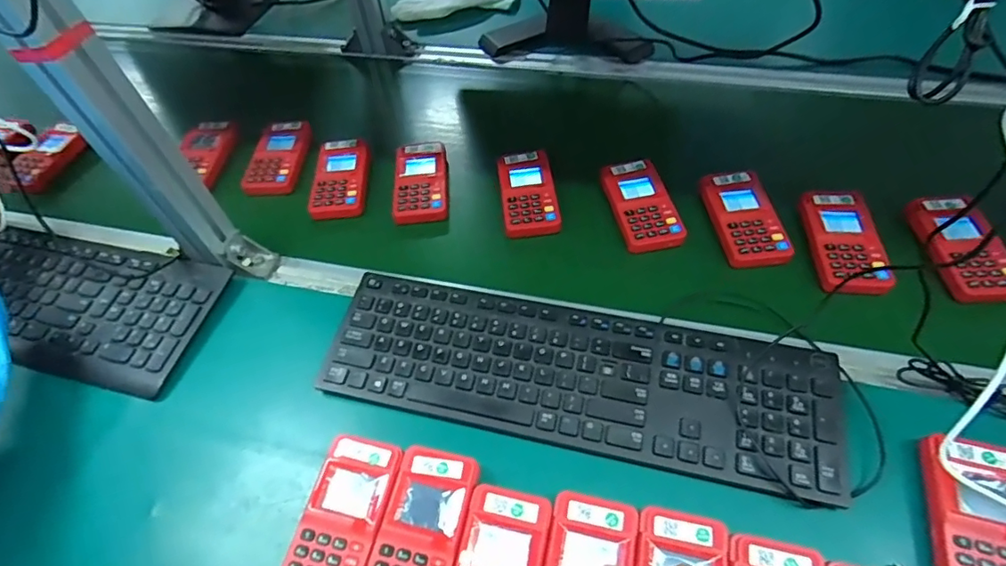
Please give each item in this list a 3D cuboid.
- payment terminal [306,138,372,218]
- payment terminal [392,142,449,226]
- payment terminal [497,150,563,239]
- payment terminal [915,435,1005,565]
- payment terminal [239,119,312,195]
[{"bbox_3d":[-0.200,-0.131,0.647,0.065,0.020,0.123,-4,54,2],"label":"payment terminal"},{"bbox_3d":[-0.100,-0.125,0.637,0.065,0.026,0.116,-5,54,1],"label":"payment terminal"},{"bbox_3d":[0.029,-0.106,0.610,0.063,0.022,0.119,-7,54,-1],"label":"payment terminal"},{"bbox_3d":[0.341,0.173,0.367,0.066,0.025,0.117,12,56,13],"label":"payment terminal"},{"bbox_3d":[-0.285,-0.161,0.668,0.065,0.026,0.114,-1,54,4],"label":"payment terminal"}]

